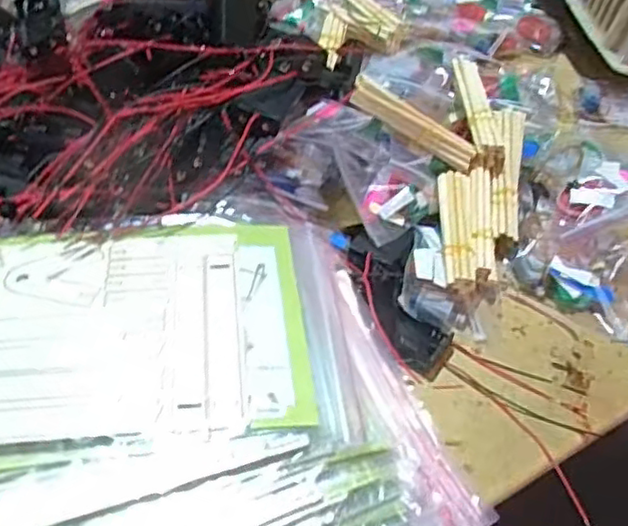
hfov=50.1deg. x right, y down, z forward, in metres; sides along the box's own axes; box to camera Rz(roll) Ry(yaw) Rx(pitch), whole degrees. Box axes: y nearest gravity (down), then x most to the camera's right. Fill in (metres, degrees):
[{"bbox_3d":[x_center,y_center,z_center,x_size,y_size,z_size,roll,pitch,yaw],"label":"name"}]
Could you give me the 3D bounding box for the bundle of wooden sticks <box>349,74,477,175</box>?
[{"bbox_3d":[0.072,-0.101,0.496,0.101,0.023,0.018,31,45,-7],"label":"bundle of wooden sticks"}]

